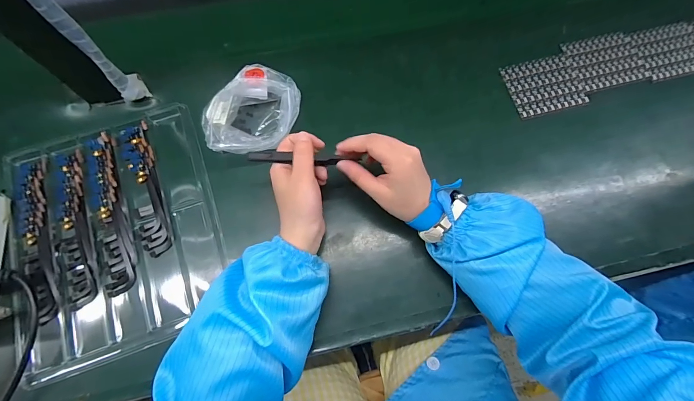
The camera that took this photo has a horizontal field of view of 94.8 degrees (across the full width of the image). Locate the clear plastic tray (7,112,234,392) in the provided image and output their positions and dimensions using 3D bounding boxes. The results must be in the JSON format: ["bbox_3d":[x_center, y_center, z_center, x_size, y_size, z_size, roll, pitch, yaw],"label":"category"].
[{"bbox_3d":[-0.267,0.034,0.371,0.219,0.012,0.270,-18,74,-6],"label":"clear plastic tray"}]

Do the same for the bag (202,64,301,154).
[{"bbox_3d":[-0.114,-0.105,0.394,0.100,0.052,0.129,32,76,7],"label":"bag"}]

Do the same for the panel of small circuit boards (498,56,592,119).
[{"bbox_3d":[0.273,-0.158,0.439,0.100,0.004,0.082,-14,68,-5],"label":"panel of small circuit boards"}]

